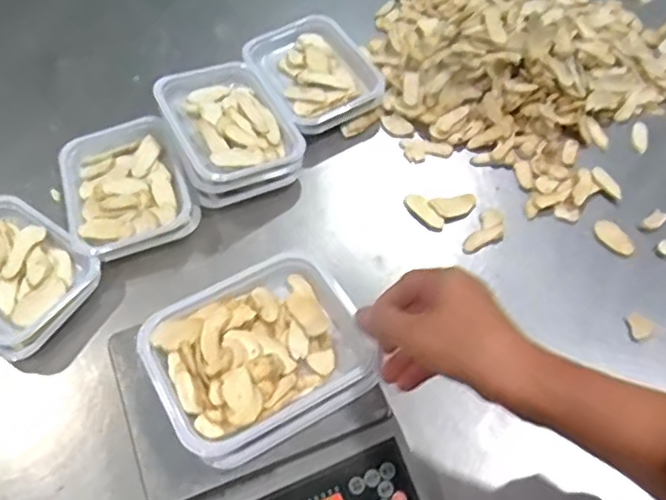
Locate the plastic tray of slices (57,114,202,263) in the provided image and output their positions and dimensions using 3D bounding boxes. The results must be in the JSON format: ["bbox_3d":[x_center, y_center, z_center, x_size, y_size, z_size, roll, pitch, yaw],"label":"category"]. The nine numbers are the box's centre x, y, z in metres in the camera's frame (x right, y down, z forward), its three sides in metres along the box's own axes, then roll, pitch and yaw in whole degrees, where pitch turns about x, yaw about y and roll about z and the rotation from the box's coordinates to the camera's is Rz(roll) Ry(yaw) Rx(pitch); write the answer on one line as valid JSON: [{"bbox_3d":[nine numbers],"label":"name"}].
[{"bbox_3d":[-0.212,-0.063,0.659,0.119,0.041,0.154,-21,63,-11],"label":"plastic tray of slices"}]

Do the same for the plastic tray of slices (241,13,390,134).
[{"bbox_3d":[-0.020,-0.196,0.730,0.122,0.045,0.143,-28,64,-14],"label":"plastic tray of slices"}]

